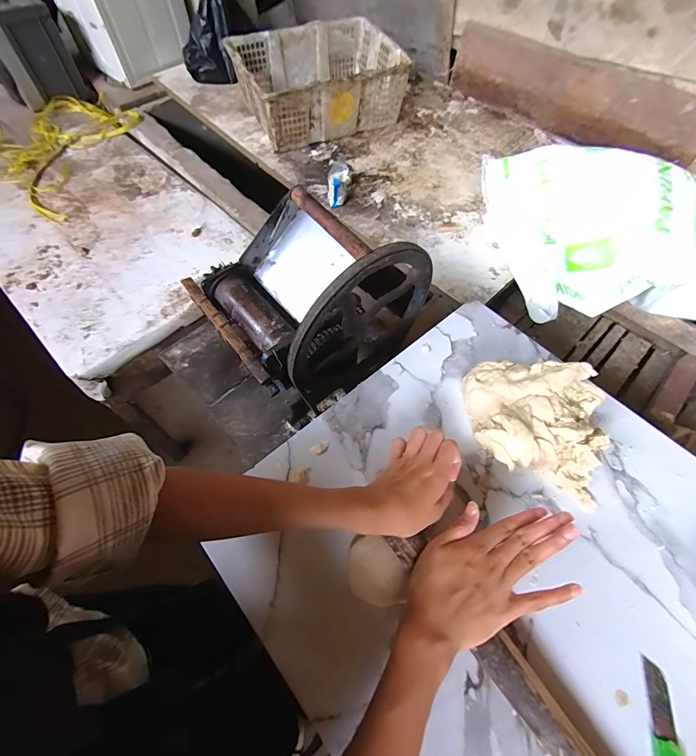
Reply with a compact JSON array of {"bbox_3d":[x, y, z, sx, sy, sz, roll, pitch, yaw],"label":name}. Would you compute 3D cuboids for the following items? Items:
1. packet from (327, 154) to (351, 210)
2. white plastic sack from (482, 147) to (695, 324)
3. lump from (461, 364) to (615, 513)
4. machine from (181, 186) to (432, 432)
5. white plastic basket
[{"bbox_3d":[-0.025,-0.530,0.981,0.063,0.059,0.157,2,62,-1],"label":"packet"},{"bbox_3d":[0.634,-0.307,0.783,0.657,0.184,0.399,11,62,4],"label":"white plastic sack"},{"bbox_3d":[0.216,0.051,0.416,0.157,0.071,0.133,12,61,7],"label":"lump"},{"bbox_3d":[-0.065,-0.133,0.547,0.280,0.234,0.257,-40,70,-20],"label":"machine"},{"bbox_3d":[-0.092,-0.919,1.144,0.472,0.194,0.370,-23,65,-13],"label":"white plastic basket"}]

